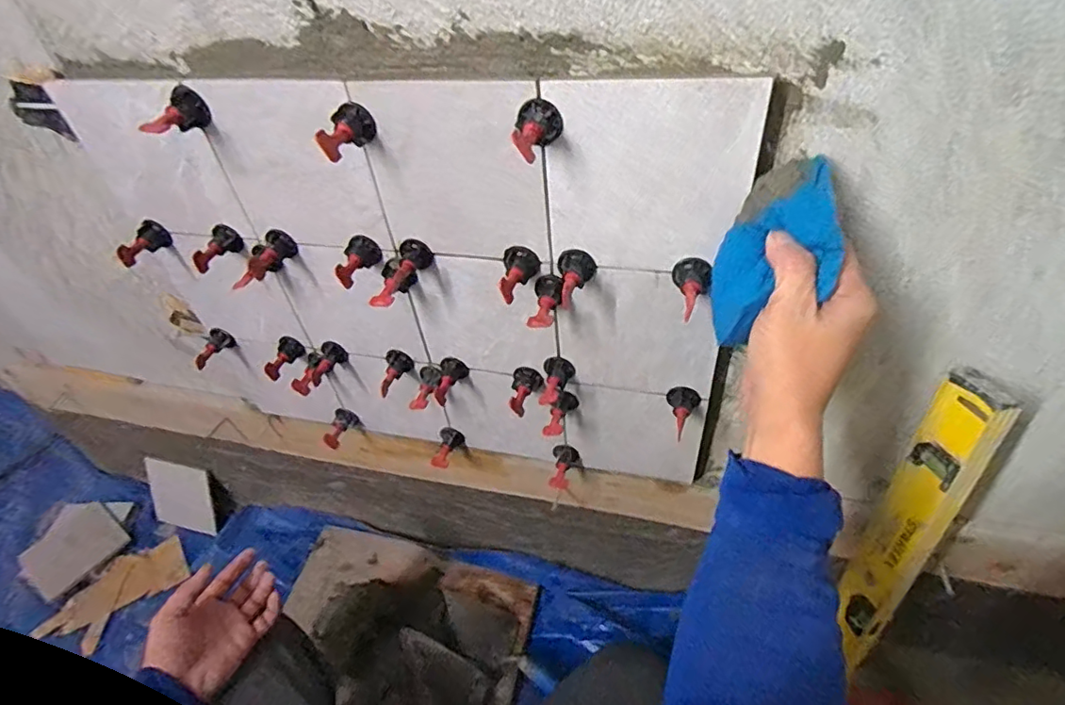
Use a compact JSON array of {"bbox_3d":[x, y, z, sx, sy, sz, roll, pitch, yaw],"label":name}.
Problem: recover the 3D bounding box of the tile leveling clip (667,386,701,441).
[{"bbox_3d":[0.148,0.058,0.529,0.031,0.028,0.044,2,45,9],"label":"tile leveling clip"}]

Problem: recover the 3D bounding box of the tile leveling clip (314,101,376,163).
[{"bbox_3d":[-0.138,-0.164,0.410,0.026,0.027,0.049,1,45,8],"label":"tile leveling clip"}]

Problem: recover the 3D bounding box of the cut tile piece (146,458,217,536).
[{"bbox_3d":[-0.706,0.286,1.094,0.181,0.016,0.116,8,83,12],"label":"cut tile piece"}]

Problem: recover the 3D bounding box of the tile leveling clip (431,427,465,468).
[{"bbox_3d":[-0.108,0.121,0.691,0.028,0.029,0.043,9,46,15],"label":"tile leveling clip"}]

